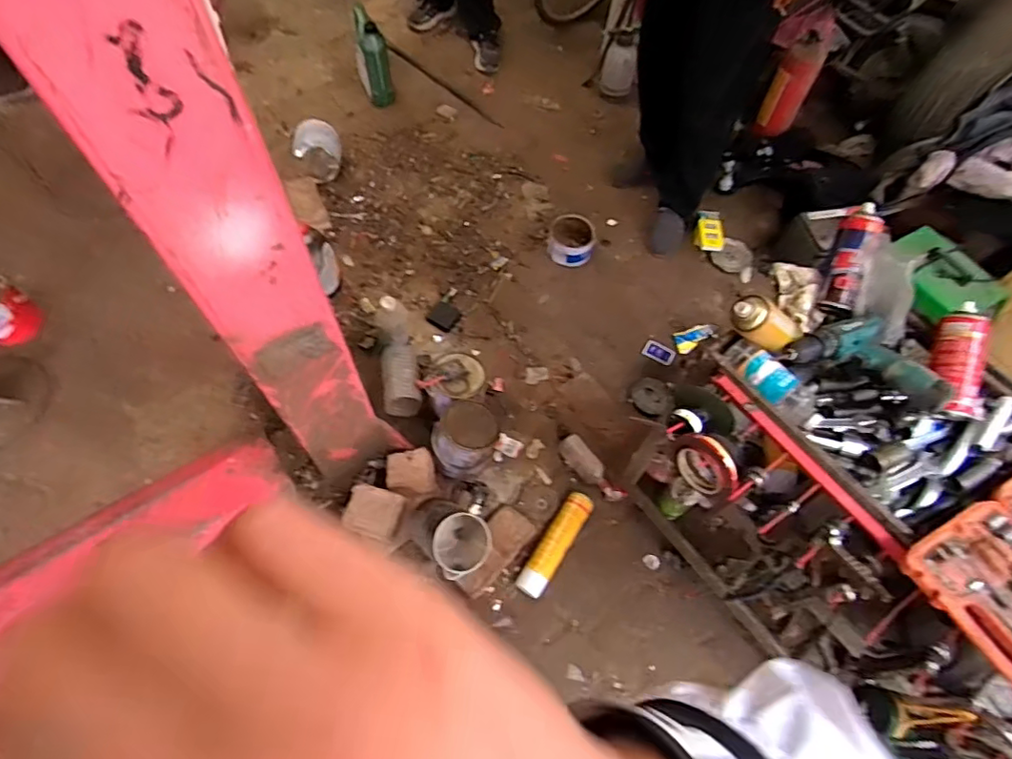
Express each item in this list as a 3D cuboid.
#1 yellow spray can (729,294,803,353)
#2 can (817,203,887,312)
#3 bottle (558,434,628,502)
[{"bbox_3d":[0.407,-0.089,0.902,0.145,0.062,0.066,19,57,-36],"label":"yellow spray can"},{"bbox_3d":[0.568,-0.201,0.937,0.050,0.052,0.181,16,98,7],"label":"can"},{"bbox_3d":[0.231,0.252,1.572,0.068,0.063,0.229,-33,67,-18],"label":"bottle"}]

